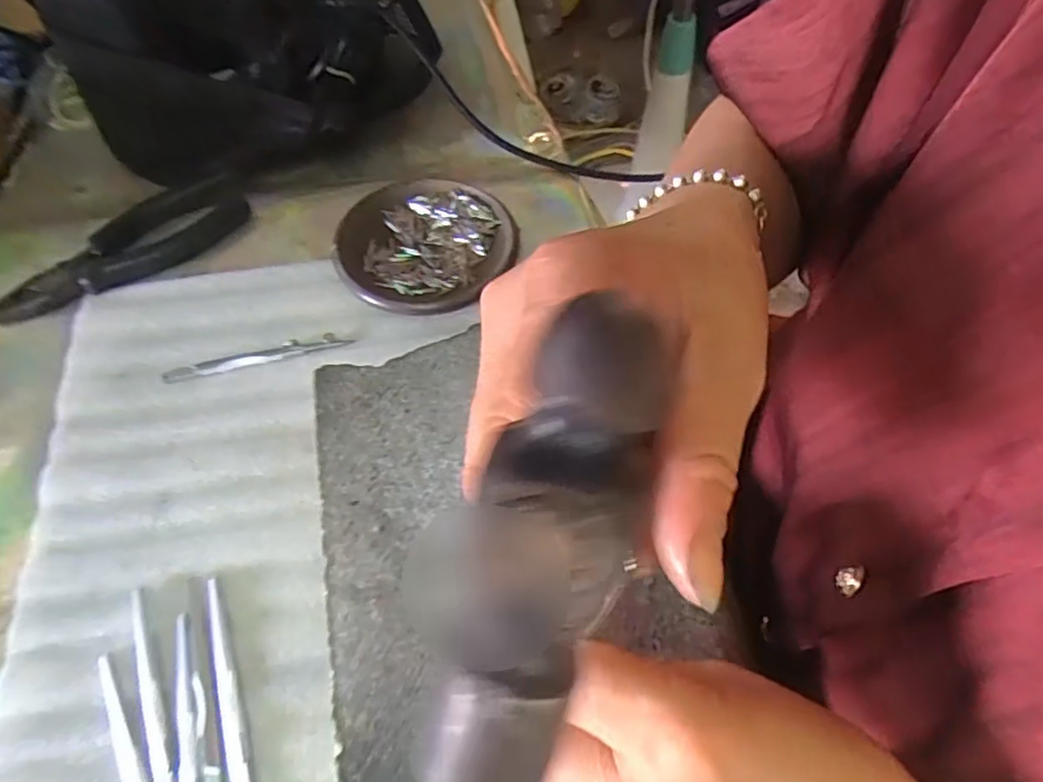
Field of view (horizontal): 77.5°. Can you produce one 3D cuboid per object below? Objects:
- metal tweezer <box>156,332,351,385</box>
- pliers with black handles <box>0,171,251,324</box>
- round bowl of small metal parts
[{"bbox_3d":[-0.154,-0.021,0.378,0.106,0.004,0.012,-12,60,-8],"label":"metal tweezer"},{"bbox_3d":[-0.252,-0.094,0.414,0.161,0.016,0.058,-38,67,-21],"label":"pliers with black handles"},{"bbox_3d":[-0.062,-0.094,0.422,0.107,0.026,0.116,0,59,-1],"label":"round bowl of small metal parts"}]

